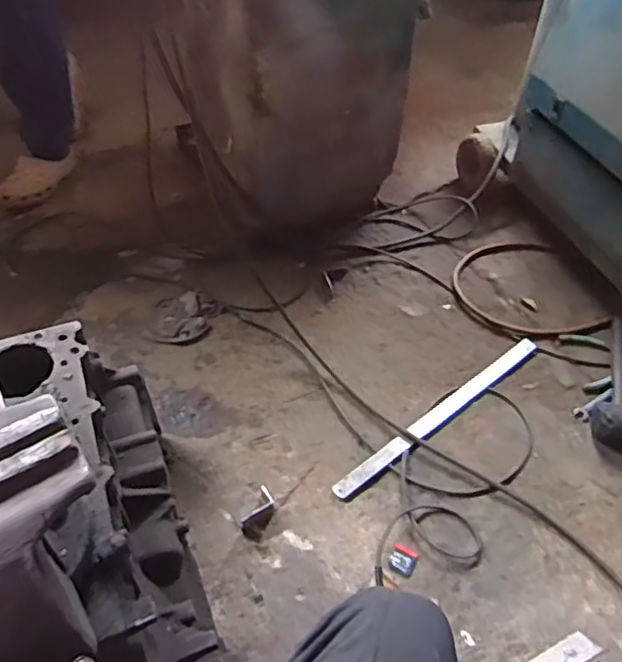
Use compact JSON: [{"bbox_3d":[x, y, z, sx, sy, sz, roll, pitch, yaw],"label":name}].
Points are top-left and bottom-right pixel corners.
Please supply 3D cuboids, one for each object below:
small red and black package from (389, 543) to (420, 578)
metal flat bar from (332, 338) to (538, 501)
[{"bbox_3d":[0.144,0.357,0.986,0.039,0.005,0.045,24,54,18],"label":"small red and black package"},{"bbox_3d":[0.247,0.147,1.166,0.516,0.012,0.038,-32,58,-25],"label":"metal flat bar"}]

